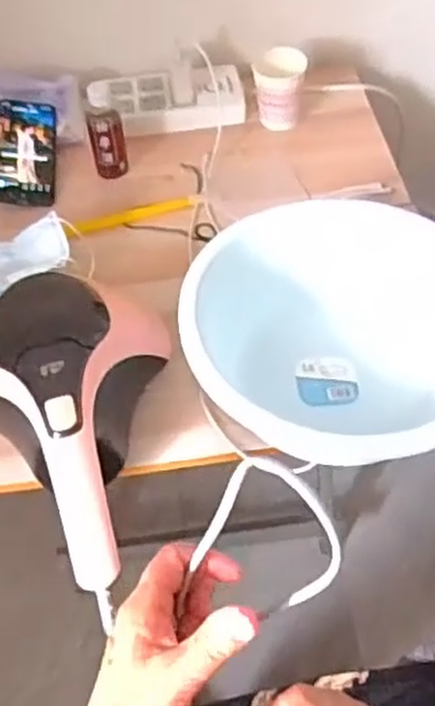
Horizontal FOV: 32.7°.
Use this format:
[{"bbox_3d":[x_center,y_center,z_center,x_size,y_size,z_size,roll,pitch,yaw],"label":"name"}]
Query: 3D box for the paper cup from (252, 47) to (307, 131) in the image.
[{"bbox_3d":[0.077,-0.332,0.956,0.064,0.097,0.060,0,55,0],"label":"paper cup"}]

